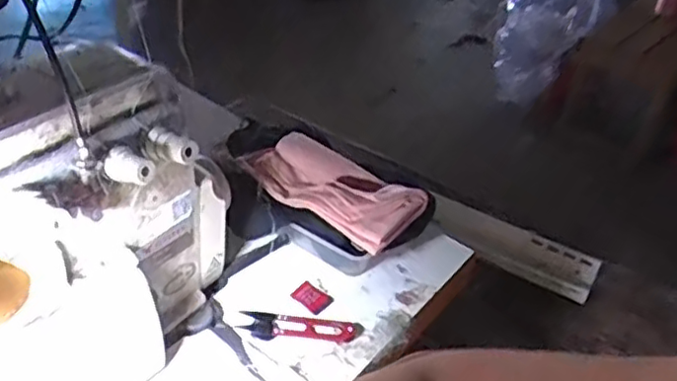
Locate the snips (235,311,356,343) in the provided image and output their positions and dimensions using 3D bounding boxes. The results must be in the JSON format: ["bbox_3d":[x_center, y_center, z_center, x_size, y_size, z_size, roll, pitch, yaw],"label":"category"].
[{"bbox_3d":[-0.036,0.119,0.574,0.097,0.006,0.034,8,37,4],"label":"snips"}]

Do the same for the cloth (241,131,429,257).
[{"bbox_3d":[-0.004,-0.005,0.654,0.164,0.035,0.082,30,44,29],"label":"cloth"}]

